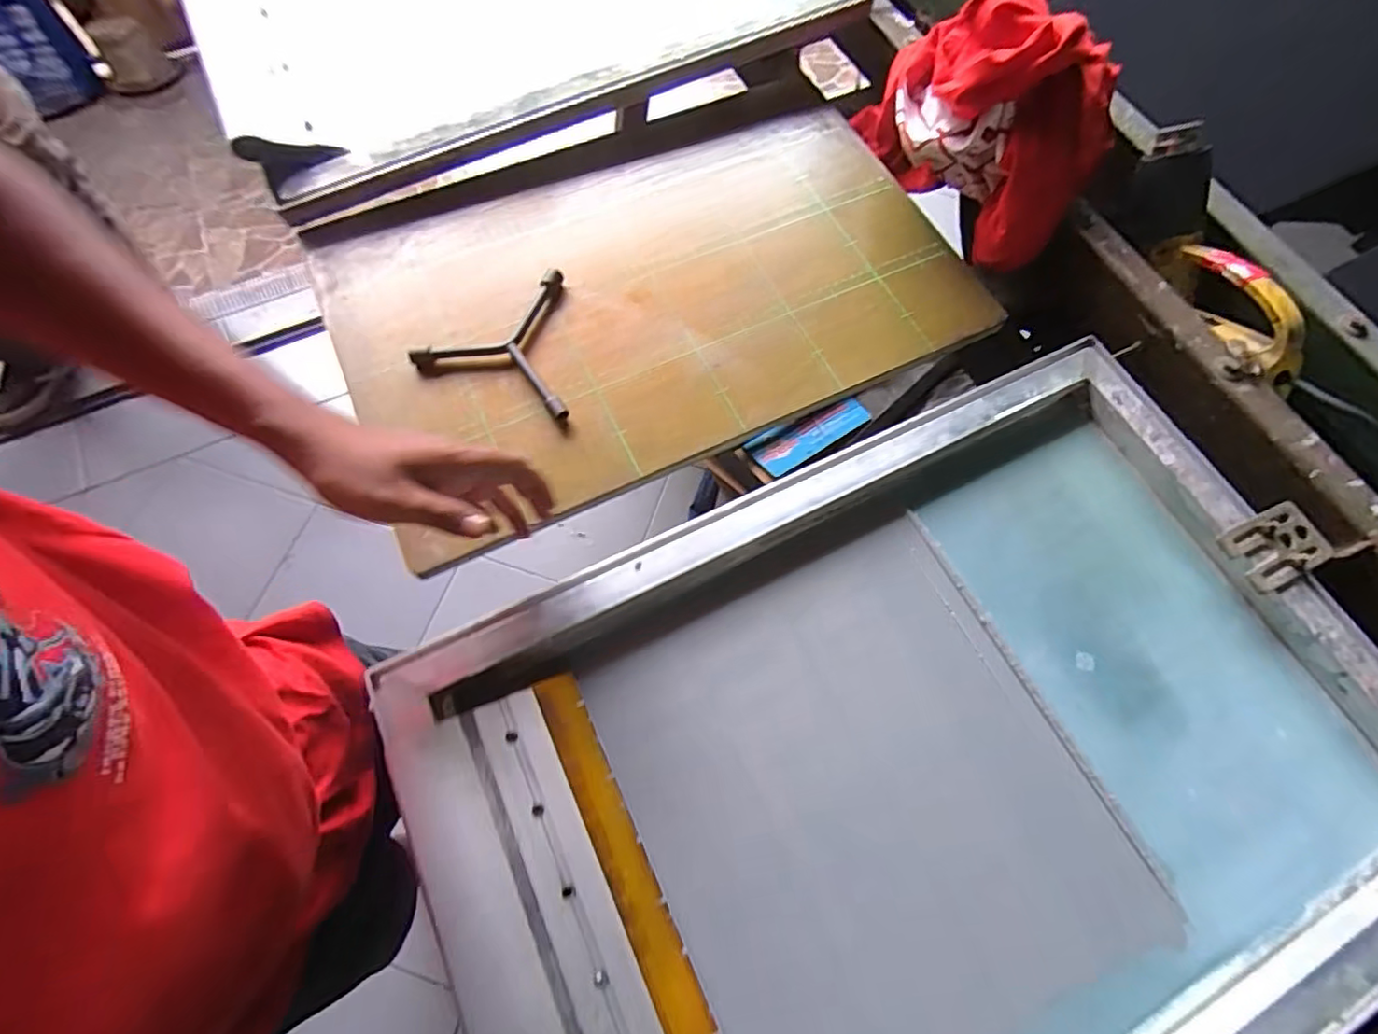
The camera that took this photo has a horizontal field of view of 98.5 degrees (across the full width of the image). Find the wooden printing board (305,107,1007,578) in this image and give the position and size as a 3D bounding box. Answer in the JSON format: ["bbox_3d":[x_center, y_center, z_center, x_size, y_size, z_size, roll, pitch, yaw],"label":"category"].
[{"bbox_3d":[-0.034,-0.226,0.583,0.580,0.020,0.364,-24,71,-10],"label":"wooden printing board"}]

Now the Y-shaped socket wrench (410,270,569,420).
[{"bbox_3d":[-0.182,-0.155,0.546,0.133,0.022,0.152,-5,69,-3],"label":"Y-shaped socket wrench"}]

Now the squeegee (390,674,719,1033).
[{"bbox_3d":[-0.064,0.281,0.355,0.127,0.030,0.345,-15,68,-34],"label":"squeegee"}]

